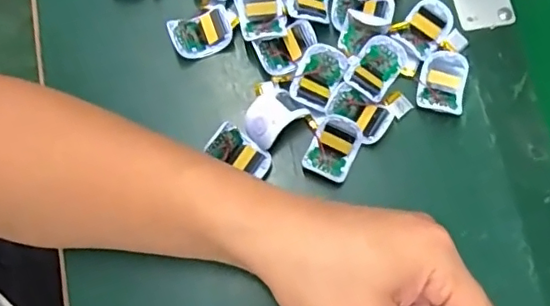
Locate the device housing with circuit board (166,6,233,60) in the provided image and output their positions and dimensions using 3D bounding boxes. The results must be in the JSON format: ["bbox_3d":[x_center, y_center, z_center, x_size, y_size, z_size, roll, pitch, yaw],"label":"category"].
[{"bbox_3d":[-0.051,-0.085,0.397,0.041,0.018,0.031,-21,77,-5],"label":"device housing with circuit board"}]

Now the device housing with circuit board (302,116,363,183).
[{"bbox_3d":[0.038,-0.002,0.375,0.029,0.015,0.039,25,78,7],"label":"device housing with circuit board"}]

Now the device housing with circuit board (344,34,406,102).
[{"bbox_3d":[0.069,-0.058,0.384,0.028,0.011,0.043,36,79,9],"label":"device housing with circuit board"}]

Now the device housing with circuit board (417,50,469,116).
[{"bbox_3d":[0.114,-0.047,0.387,0.030,0.012,0.044,11,76,3],"label":"device housing with circuit board"}]

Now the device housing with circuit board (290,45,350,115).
[{"bbox_3d":[0.029,-0.051,0.379,0.030,0.012,0.042,23,78,6],"label":"device housing with circuit board"}]

